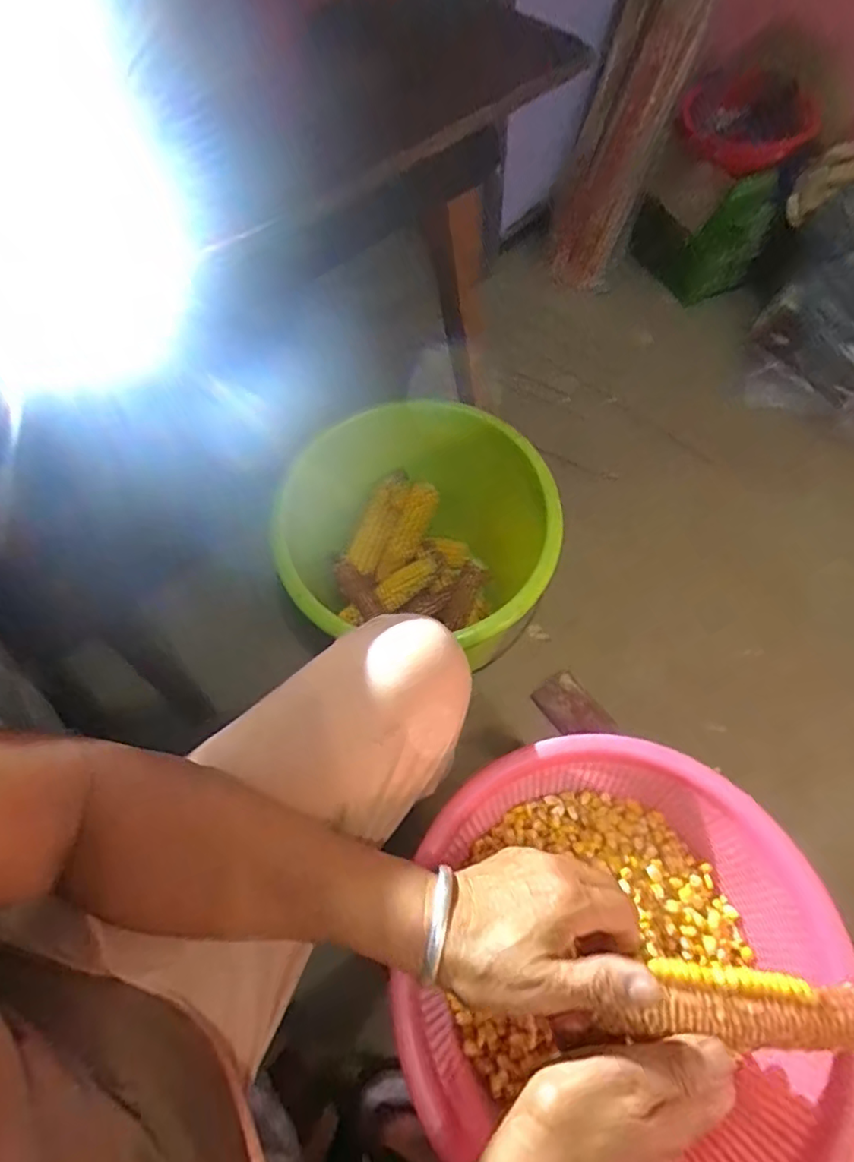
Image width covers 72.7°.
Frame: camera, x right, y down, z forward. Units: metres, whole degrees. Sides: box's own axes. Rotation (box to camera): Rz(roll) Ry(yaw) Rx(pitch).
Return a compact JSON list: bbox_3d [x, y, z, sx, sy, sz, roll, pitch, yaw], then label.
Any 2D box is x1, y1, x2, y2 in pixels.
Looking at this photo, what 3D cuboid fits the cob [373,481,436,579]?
[{"bbox_3d":[-0.036,-0.076,0.896,0.047,0.043,0.158,32,107,17],"label":"cob"}]

